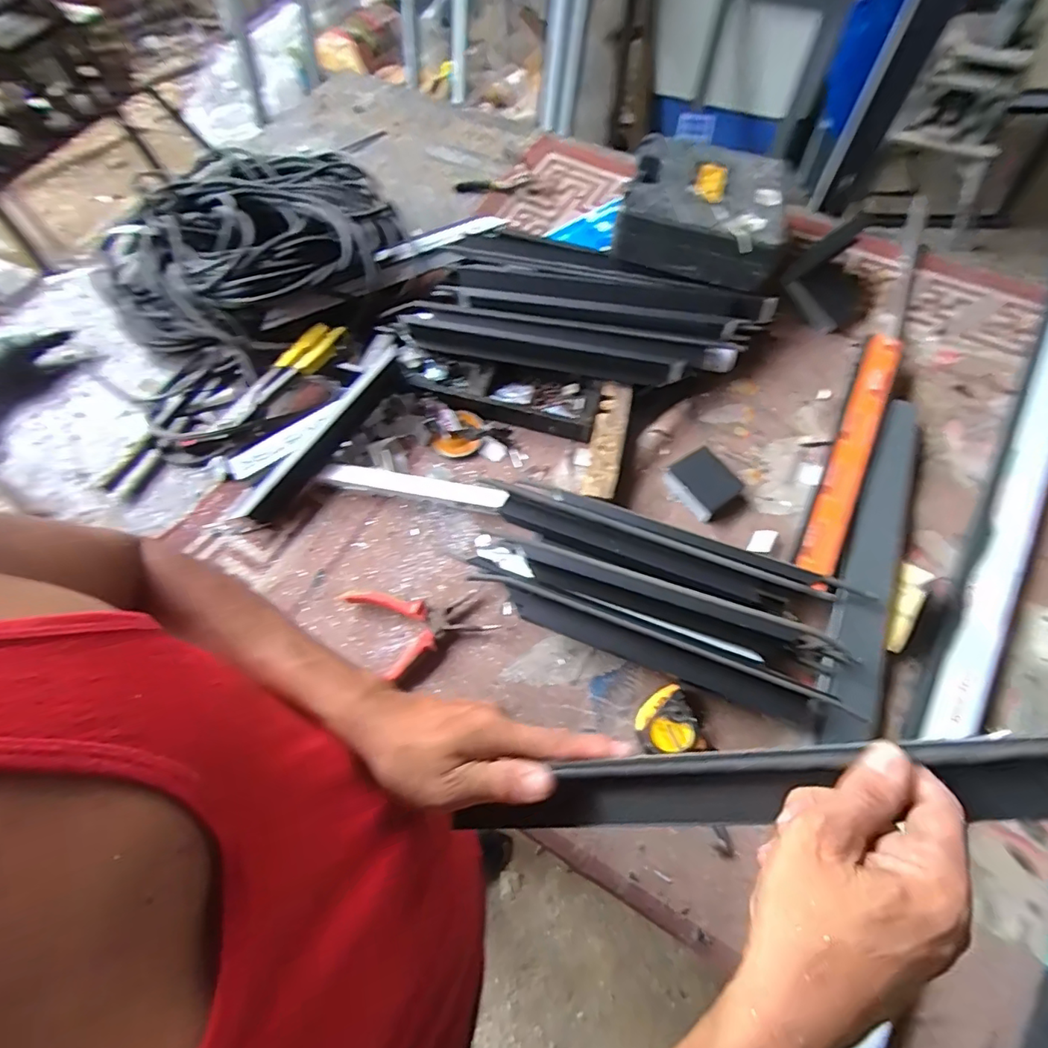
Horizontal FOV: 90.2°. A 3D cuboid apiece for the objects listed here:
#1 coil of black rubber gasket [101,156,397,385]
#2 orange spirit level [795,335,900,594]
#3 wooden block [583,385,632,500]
[{"bbox_3d":[-0.462,-0.478,0.892,0.406,0.135,0.481,41,70,19],"label":"coil of black rubber gasket"},{"bbox_3d":[0.466,-0.107,0.740,0.048,0.024,0.452,25,66,13],"label":"orange spirit level"},{"bbox_3d":[0.124,-0.126,0.772,0.049,0.027,0.193,12,64,7],"label":"wooden block"}]

